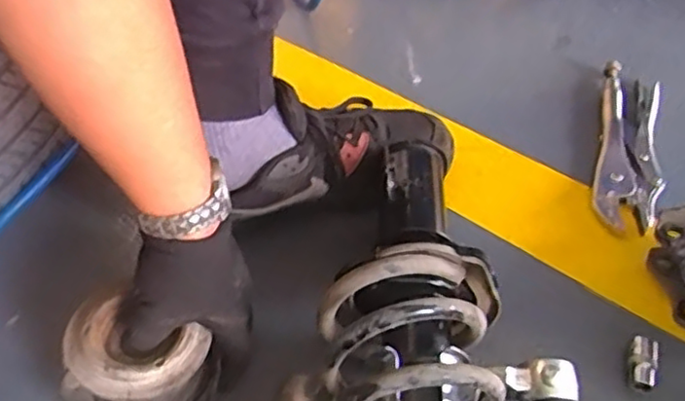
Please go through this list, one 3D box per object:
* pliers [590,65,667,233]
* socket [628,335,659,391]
[{"bbox_3d":[0.291,-0.058,0.672,0.058,0.018,0.213,12,51,14],"label":"pliers"},{"bbox_3d":[0.235,0.128,0.520,0.020,0.017,0.042,12,51,15],"label":"socket"}]

